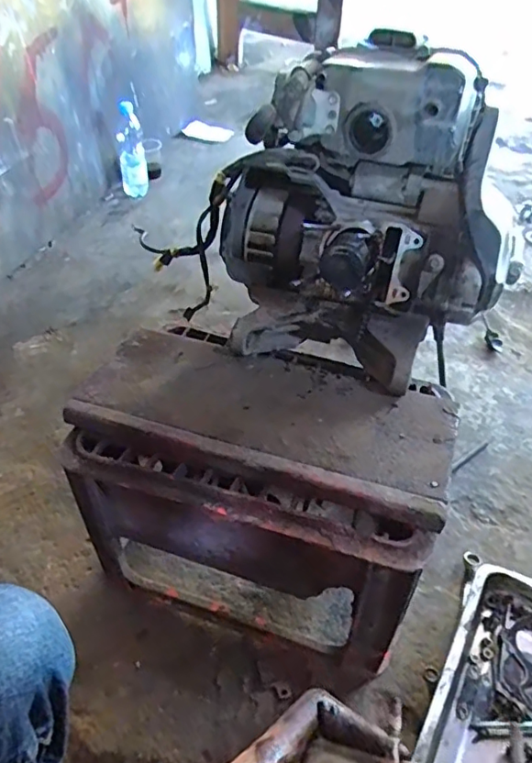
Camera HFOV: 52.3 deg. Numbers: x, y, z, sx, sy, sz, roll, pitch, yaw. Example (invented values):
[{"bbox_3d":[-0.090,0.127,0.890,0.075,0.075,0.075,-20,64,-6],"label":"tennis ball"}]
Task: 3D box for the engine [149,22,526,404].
[{"bbox_3d":[0.100,-0.203,0.652,0.333,0.264,0.326,4,49,5],"label":"engine"}]

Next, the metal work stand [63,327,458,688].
[{"bbox_3d":[-0.008,0.143,0.699,0.414,0.284,0.245,15,46,15],"label":"metal work stand"}]

